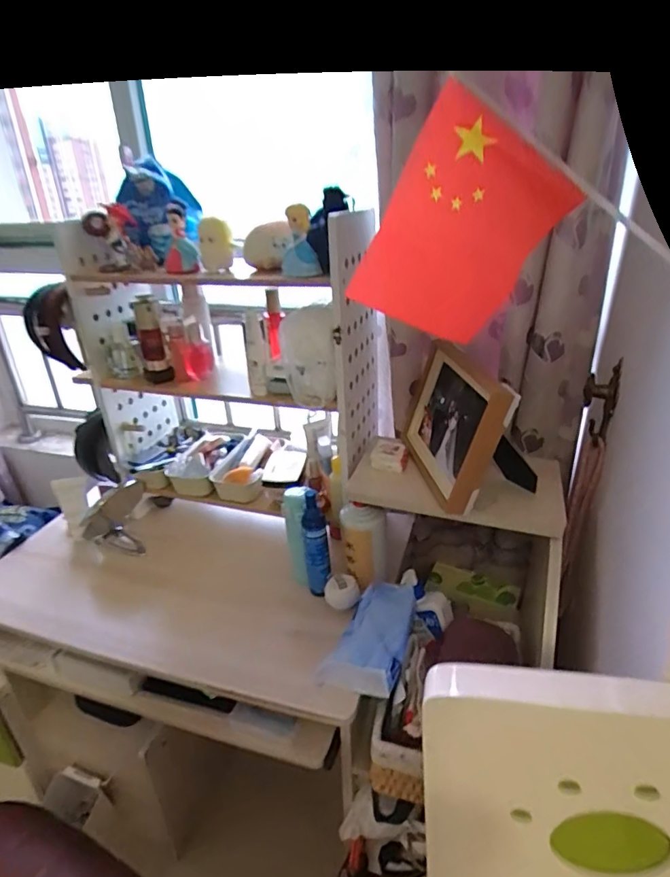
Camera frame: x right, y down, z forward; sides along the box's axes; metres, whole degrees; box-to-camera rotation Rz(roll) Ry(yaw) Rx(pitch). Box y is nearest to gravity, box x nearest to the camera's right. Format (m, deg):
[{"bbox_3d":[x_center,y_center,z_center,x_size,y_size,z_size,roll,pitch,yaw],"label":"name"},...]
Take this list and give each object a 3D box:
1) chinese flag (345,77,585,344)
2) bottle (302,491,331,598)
[{"bbox_3d":[0.113,-0.180,0.462,0.143,0.185,0.013,18,42,-16],"label":"chinese flag"},{"bbox_3d":[-0.032,0.179,0.845,0.046,0.180,0.042,-4,27,-5],"label":"bottle"}]

